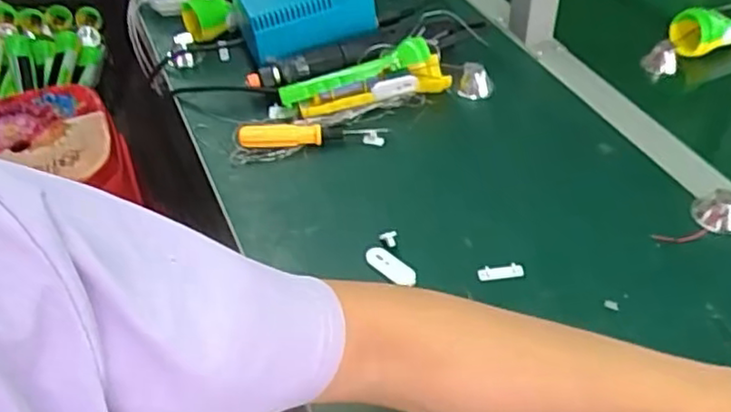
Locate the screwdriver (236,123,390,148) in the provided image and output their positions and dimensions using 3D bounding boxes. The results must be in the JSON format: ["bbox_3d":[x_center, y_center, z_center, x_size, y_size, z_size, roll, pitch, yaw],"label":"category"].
[{"bbox_3d":[-0.053,-0.069,0.689,0.146,0.022,0.023,-5,45,-2],"label":"screwdriver"}]

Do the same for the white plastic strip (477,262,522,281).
[{"bbox_3d":[0.113,0.055,0.569,0.038,0.006,0.012,-4,43,-5],"label":"white plastic strip"}]

